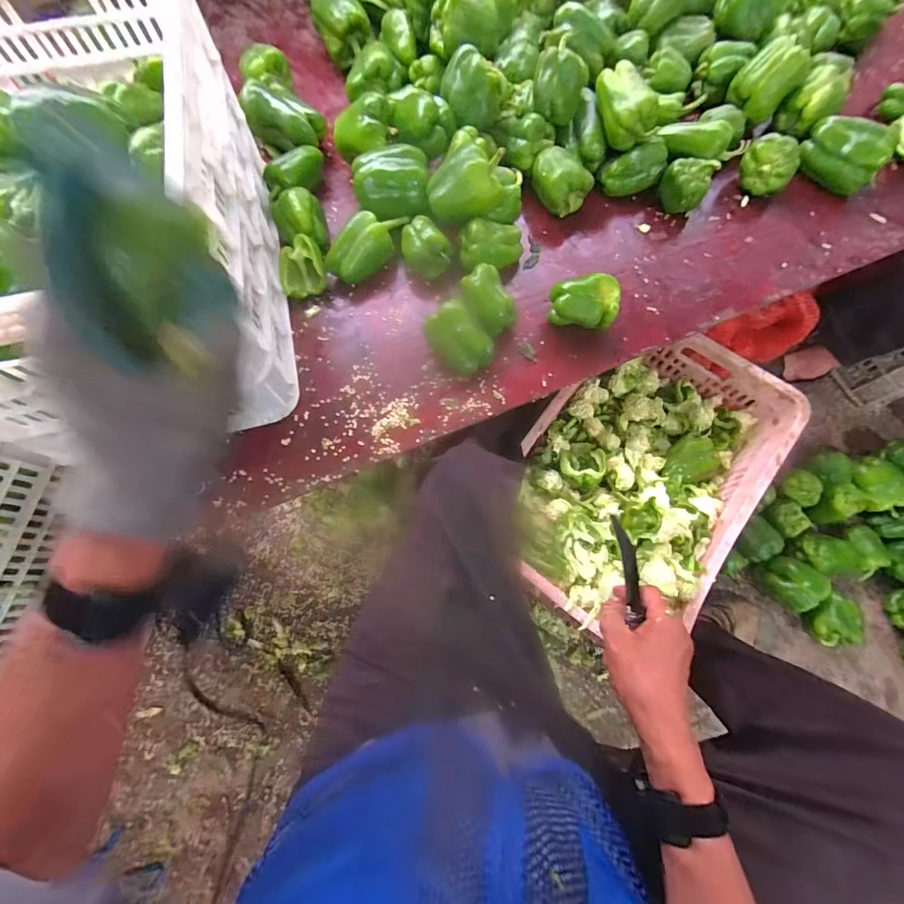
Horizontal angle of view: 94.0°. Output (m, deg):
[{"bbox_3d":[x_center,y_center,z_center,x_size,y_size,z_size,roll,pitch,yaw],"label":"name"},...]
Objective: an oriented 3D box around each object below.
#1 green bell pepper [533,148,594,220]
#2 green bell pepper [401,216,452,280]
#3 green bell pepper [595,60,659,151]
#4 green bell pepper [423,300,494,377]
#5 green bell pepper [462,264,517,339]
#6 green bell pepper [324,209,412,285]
[{"bbox_3d":[0.178,-0.440,0.689,0.081,0.080,0.091,-19,74,-7],"label":"green bell pepper"},{"bbox_3d":[-0.037,-0.308,0.646,0.074,0.066,0.072,0,73,-1],"label":"green bell pepper"},{"bbox_3d":[0.271,-0.536,0.662,0.081,0.076,0.103,-15,74,-5],"label":"green bell pepper"},{"bbox_3d":[0.005,-0.149,0.586,0.085,0.076,0.079,0,73,-1],"label":"green bell pepper"},{"bbox_3d":[0.054,-0.215,0.611,0.067,0.071,0.083,-16,74,-6],"label":"green bell pepper"},{"bbox_3d":[-0.127,-0.313,0.642,0.054,0.074,0.134,39,76,11],"label":"green bell pepper"}]

